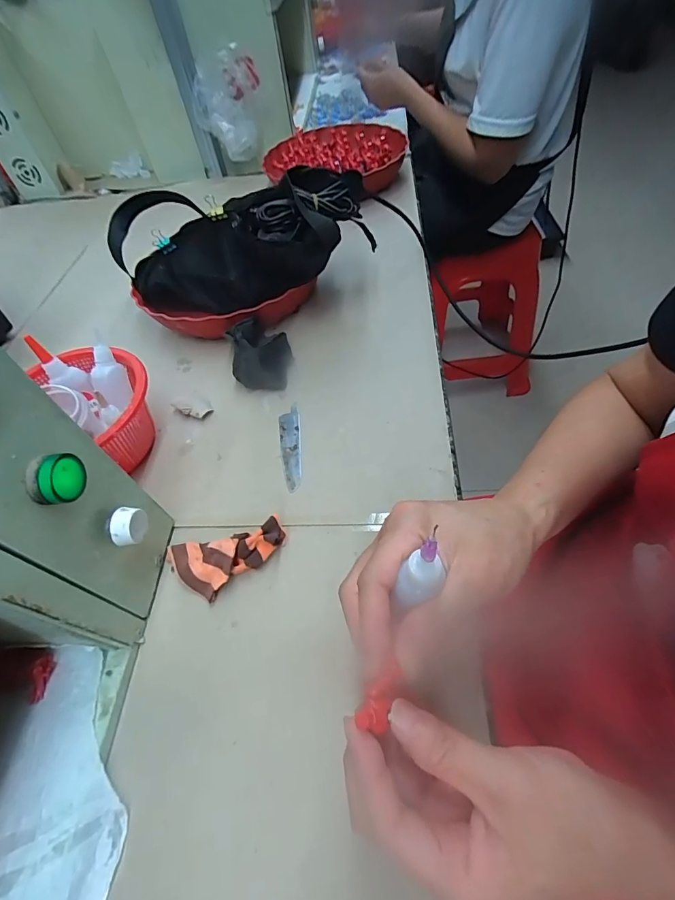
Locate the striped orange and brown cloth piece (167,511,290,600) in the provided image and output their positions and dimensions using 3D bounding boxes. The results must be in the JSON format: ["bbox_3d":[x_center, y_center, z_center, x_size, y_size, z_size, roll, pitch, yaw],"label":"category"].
[{"bbox_3d":[-0.090,0.087,0.335,0.096,0.024,0.048,-8,52,0],"label":"striped orange and brown cloth piece"}]

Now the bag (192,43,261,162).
[{"bbox_3d":[-0.188,-0.596,0.741,0.117,0.140,0.047,-19,53,-6],"label":"bag"}]

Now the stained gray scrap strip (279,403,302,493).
[{"bbox_3d":[-0.045,-0.006,0.415,0.021,0.004,0.100,-9,52,-1],"label":"stained gray scrap strip"}]

